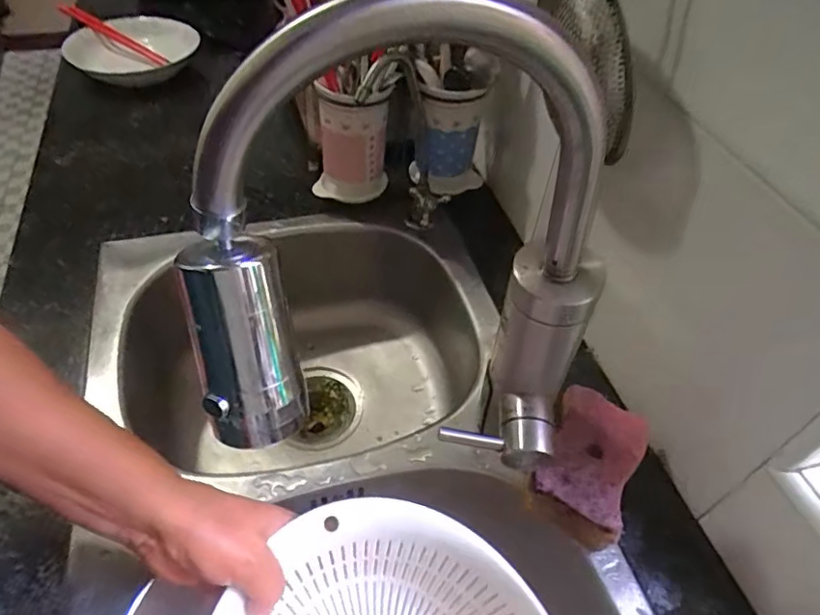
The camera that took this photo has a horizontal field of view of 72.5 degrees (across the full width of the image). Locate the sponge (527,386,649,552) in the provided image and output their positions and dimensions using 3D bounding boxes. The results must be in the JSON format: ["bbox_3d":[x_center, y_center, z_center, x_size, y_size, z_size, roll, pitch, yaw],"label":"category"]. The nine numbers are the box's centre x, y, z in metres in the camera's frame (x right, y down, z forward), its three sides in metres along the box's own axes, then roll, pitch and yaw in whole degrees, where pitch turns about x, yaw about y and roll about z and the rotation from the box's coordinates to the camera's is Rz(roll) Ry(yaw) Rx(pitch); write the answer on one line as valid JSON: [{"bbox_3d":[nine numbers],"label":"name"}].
[{"bbox_3d":[0.145,0.129,0.458,0.069,0.052,0.112,22,50,15],"label":"sponge"}]

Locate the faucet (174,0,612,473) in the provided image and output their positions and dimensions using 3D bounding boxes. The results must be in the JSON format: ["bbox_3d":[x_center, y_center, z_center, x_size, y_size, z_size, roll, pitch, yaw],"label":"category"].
[{"bbox_3d":[0.007,-0.004,0.293,0.224,0.285,0.072,-9,49,-11],"label":"faucet"}]

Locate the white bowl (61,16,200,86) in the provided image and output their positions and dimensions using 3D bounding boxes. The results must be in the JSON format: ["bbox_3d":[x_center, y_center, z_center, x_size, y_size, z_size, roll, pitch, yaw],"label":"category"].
[{"bbox_3d":[-0.464,-0.432,0.934,0.207,0.043,0.184,22,50,15],"label":"white bowl"}]

